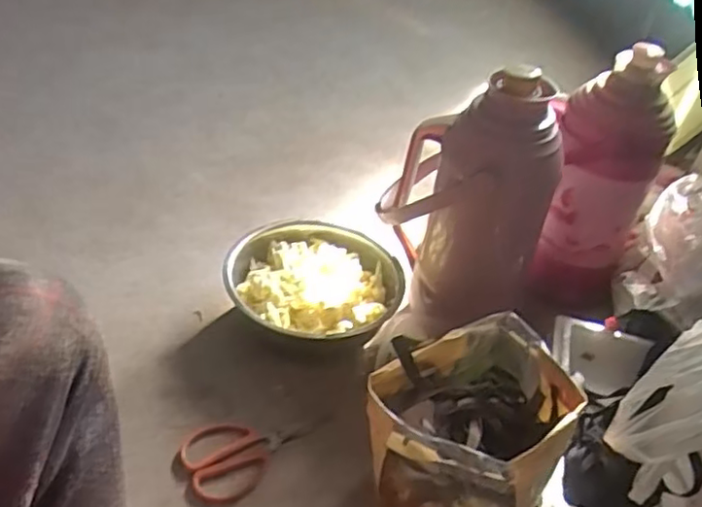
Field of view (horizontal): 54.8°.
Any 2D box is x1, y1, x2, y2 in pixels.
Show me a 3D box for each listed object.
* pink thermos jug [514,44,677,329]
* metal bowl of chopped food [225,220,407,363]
[{"bbox_3d":[0.350,-0.077,0.970,0.133,0.389,0.127,7,40,1],"label":"pink thermos jug"},{"bbox_3d":[-0.053,0.052,0.946,0.228,0.081,0.211,5,40,-4],"label":"metal bowl of chopped food"}]

